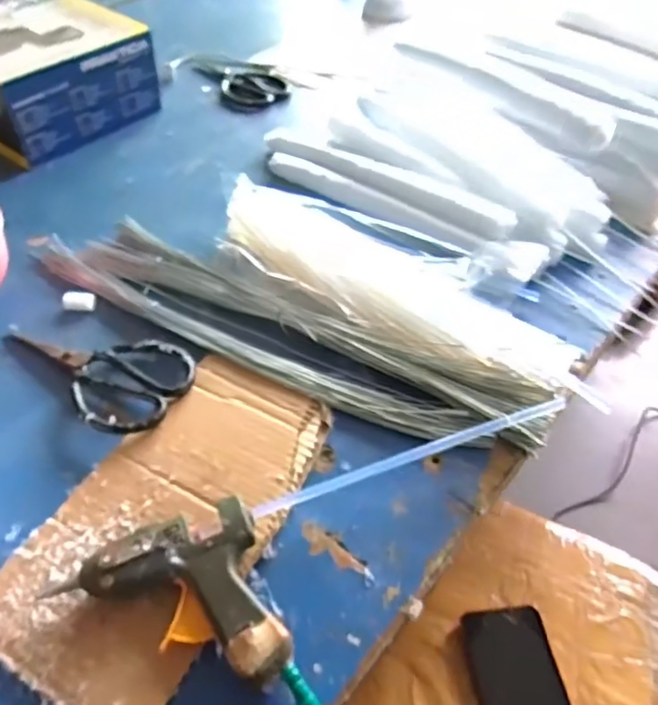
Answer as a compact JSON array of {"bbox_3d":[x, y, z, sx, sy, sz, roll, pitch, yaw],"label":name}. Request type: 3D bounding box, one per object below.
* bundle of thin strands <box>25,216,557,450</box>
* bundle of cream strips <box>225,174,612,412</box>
[{"bbox_3d":[-0.063,-0.029,0.540,0.531,0.038,0.098,24,52,18],"label":"bundle of thin strands"},{"bbox_3d":[0.060,-0.059,0.559,0.395,0.053,0.103,24,52,18],"label":"bundle of cream strips"}]

